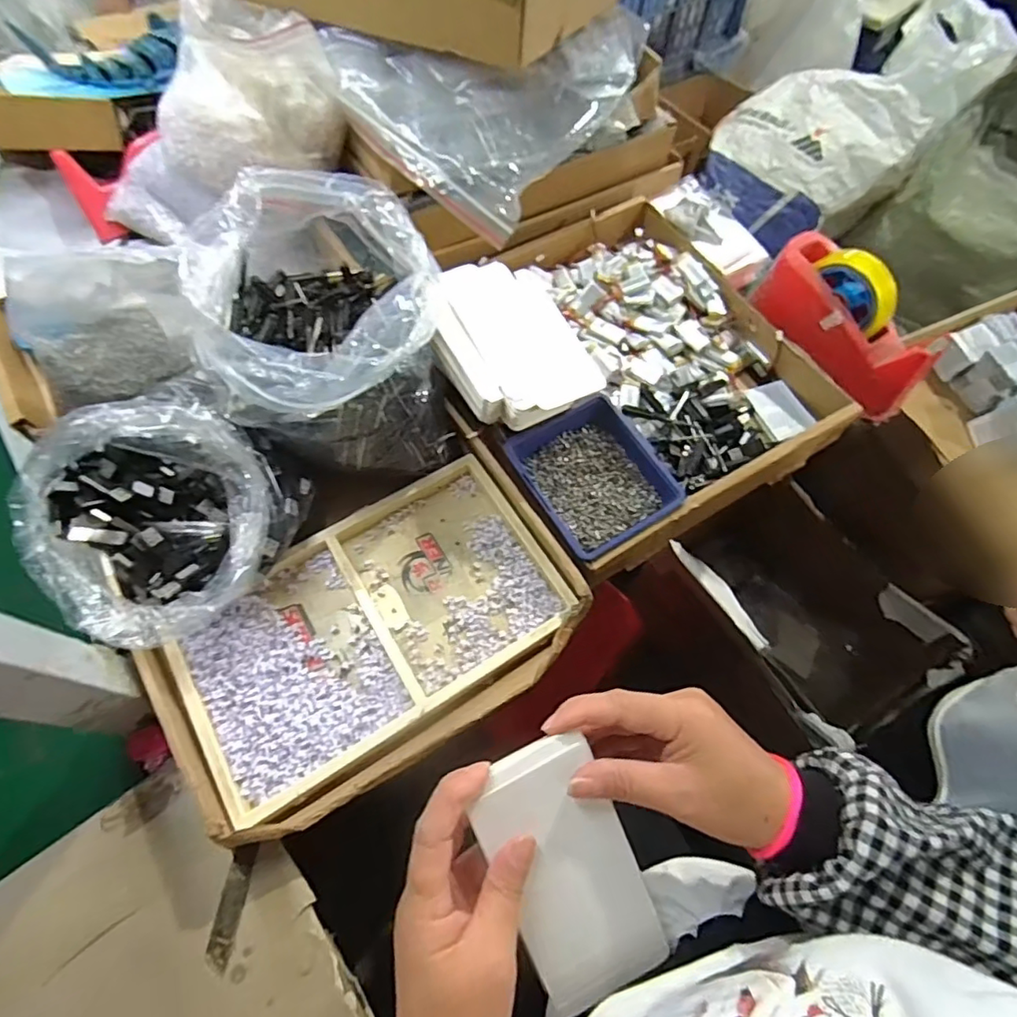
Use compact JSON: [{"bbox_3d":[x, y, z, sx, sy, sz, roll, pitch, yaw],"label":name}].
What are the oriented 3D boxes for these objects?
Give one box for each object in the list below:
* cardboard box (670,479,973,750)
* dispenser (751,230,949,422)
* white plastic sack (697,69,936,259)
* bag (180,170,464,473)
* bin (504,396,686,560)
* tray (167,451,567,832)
[{"bbox_3d":[0.498,0.197,1.086,0.292,0.305,0.432,-28,69,-14],"label":"cardboard box"},{"bbox_3d":[0.363,-0.203,0.614,0.071,0.100,0.202,-32,70,-16],"label":"dispenser"},{"bbox_3d":[0.605,-0.764,1.231,0.327,0.210,0.358,-36,71,-17],"label":"white plastic sack"},{"bbox_3d":[-0.154,-0.154,0.511,0.186,0.189,0.204,-12,66,-8],"label":"bag"},{"bbox_3d":[0.082,-0.030,0.559,0.120,0.037,0.138,-28,69,-14],"label":"bin"},{"bbox_3d":[-0.121,0.101,0.520,0.322,0.031,0.187,-31,70,-15],"label":"tray"}]

